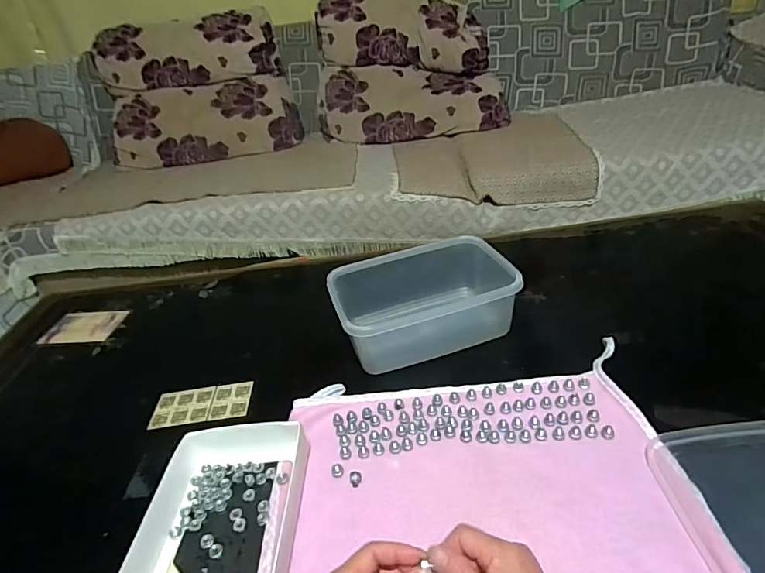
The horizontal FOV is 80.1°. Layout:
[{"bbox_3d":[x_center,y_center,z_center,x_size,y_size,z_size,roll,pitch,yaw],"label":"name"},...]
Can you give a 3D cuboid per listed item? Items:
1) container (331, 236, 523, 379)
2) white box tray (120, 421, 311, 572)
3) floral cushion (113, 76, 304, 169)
[{"bbox_3d":[0.053,0.017,0.653,0.229,0.090,0.153,-13,33,-8],"label":"container"},{"bbox_3d":[-0.158,0.227,0.431,0.150,0.037,0.219,-4,33,6],"label":"white box tray"},{"bbox_3d":[-0.652,-0.612,1.710,0.659,0.256,0.179,-12,31,-7],"label":"floral cushion"}]

